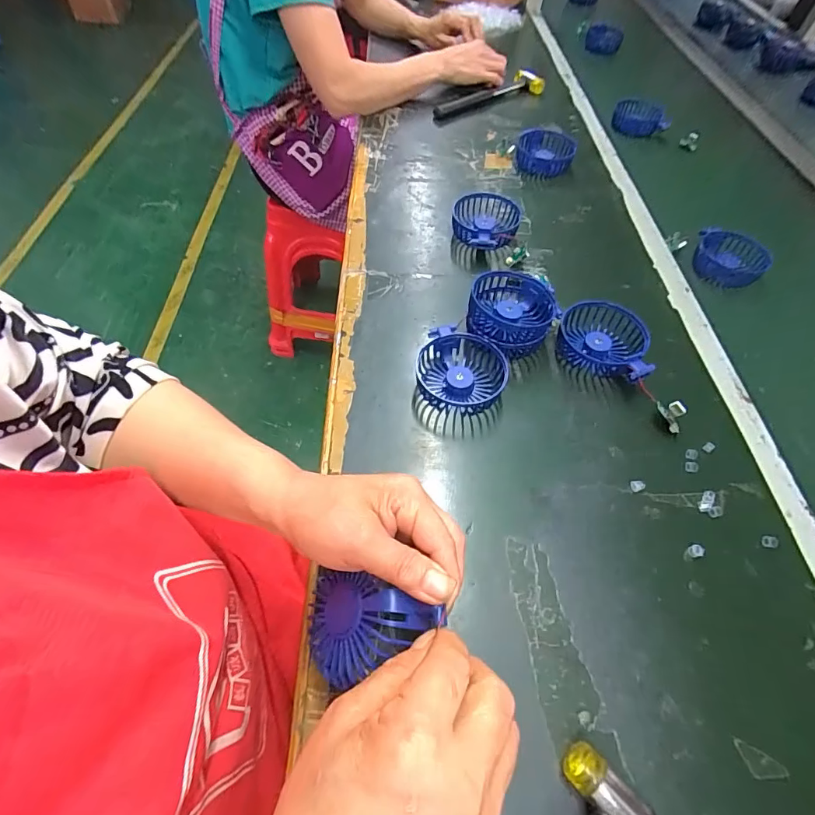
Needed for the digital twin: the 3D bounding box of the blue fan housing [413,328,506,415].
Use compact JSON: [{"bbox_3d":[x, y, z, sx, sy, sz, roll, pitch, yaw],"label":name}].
[{"bbox_3d":[0.054,-0.036,0.451,0.088,0.035,0.078,18,58,11],"label":"blue fan housing"}]

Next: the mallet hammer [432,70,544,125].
[{"bbox_3d":[0.149,-0.585,0.833,0.240,0.035,0.058,-24,60,-16],"label":"mallet hammer"}]

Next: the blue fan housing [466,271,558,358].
[{"bbox_3d":[0.112,-0.099,0.482,0.085,0.055,0.085,0,56,-1],"label":"blue fan housing"}]

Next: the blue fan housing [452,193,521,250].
[{"bbox_3d":[0.102,-0.243,0.584,0.083,0.032,0.094,16,57,10],"label":"blue fan housing"}]

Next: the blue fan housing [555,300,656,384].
[{"bbox_3d":[0.208,-0.068,0.475,0.088,0.034,0.094,10,57,6],"label":"blue fan housing"}]

